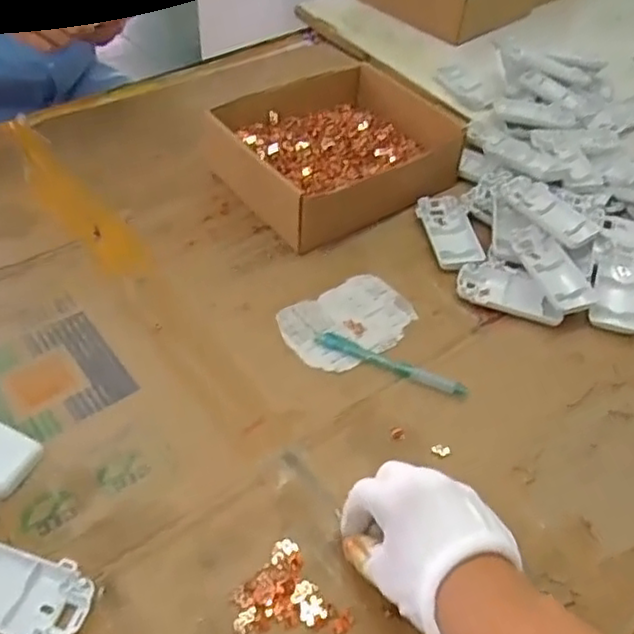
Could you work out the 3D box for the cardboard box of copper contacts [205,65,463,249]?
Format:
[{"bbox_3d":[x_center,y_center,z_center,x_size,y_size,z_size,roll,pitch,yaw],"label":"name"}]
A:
[{"bbox_3d":[0.020,-0.186,0.713,0.226,0.061,0.206,-25,56,-23],"label":"cardboard box of copper contacts"}]

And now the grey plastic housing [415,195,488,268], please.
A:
[{"bbox_3d":[0.131,-0.087,0.667,0.050,0.009,0.101,-3,50,-7],"label":"grey plastic housing"}]

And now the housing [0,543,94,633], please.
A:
[{"bbox_3d":[-0.187,0.170,0.412,0.094,0.018,0.050,13,50,6],"label":"housing"}]

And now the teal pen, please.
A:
[{"bbox_3d":[0.060,0.038,0.555,0.130,0.009,0.016,22,52,14],"label":"teal pen"}]

